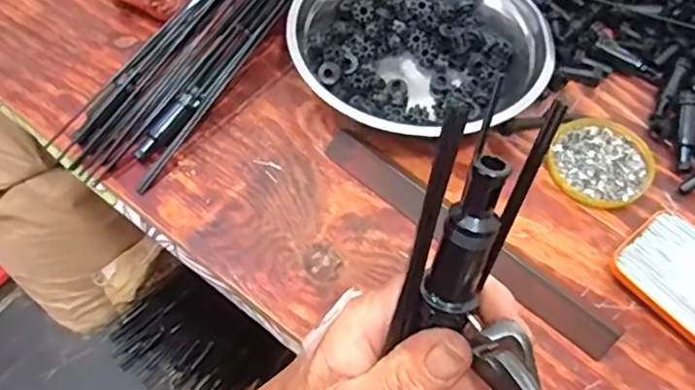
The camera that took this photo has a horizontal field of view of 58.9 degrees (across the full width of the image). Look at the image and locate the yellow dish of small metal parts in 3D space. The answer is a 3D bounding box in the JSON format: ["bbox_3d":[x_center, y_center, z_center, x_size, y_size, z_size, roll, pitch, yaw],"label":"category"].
[{"bbox_3d":[0.216,-0.029,0.526,0.081,0.018,0.086,0,59,-1],"label":"yellow dish of small metal parts"}]

